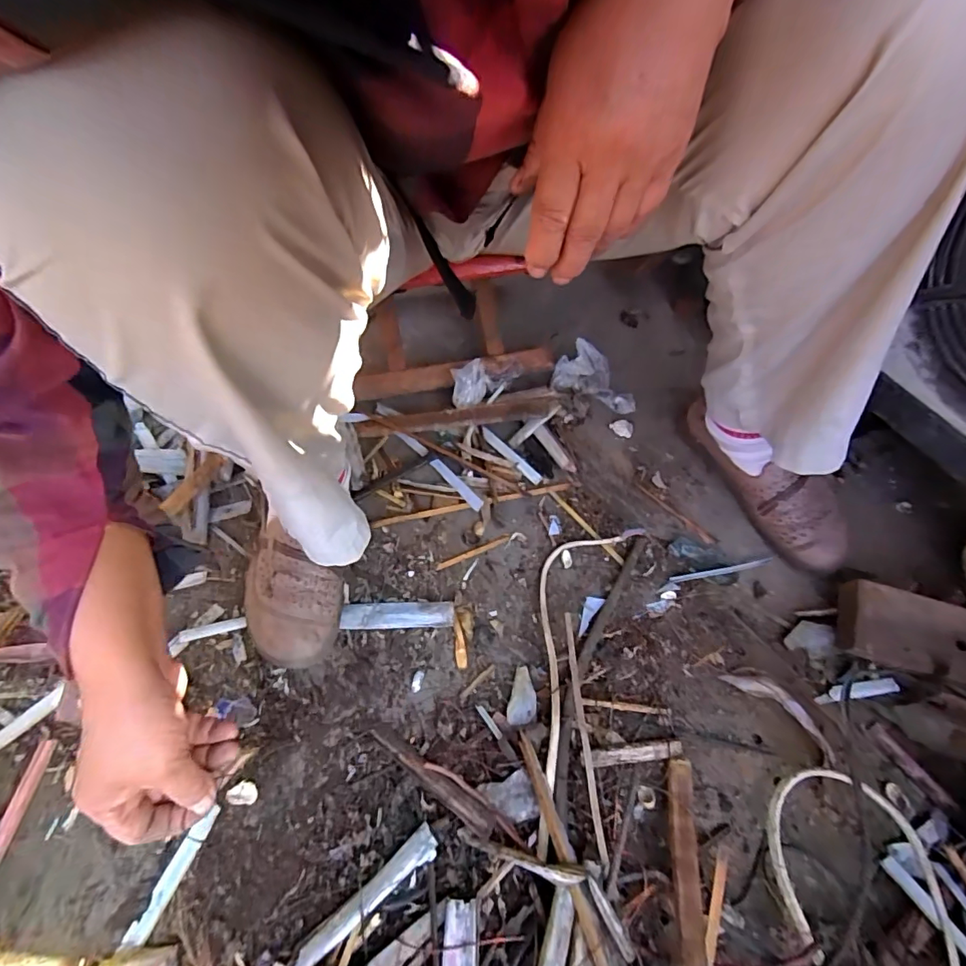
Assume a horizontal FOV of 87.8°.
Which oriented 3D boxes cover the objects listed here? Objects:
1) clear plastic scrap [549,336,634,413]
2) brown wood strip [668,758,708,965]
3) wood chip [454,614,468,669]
[{"bbox_3d":[0.147,-0.138,0.651,0.112,0.048,0.064,15,55,11],"label":"clear plastic scrap"},{"bbox_3d":[0.143,0.279,0.351,0.018,0.008,0.158,1,37,16],"label":"brown wood strip"},{"bbox_3d":[-0.023,0.153,0.483,0.011,0.005,0.050,-7,54,-5],"label":"wood chip"}]

